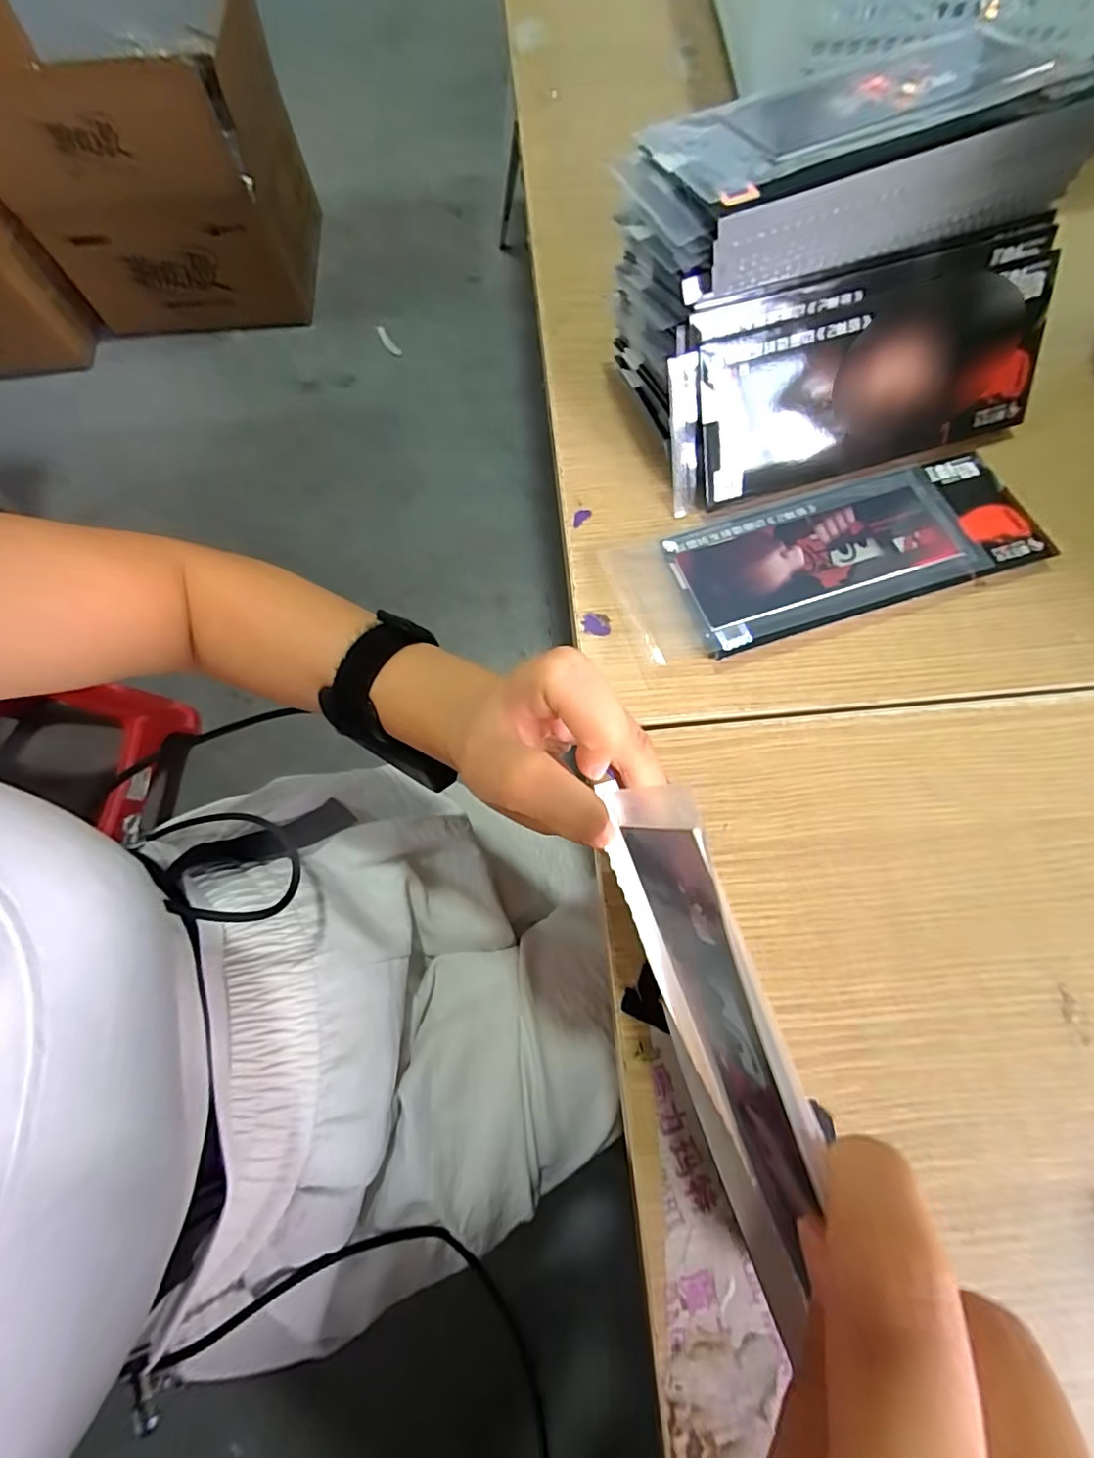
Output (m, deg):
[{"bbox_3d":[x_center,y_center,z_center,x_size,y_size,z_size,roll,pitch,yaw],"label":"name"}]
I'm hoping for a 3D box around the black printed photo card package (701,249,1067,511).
[{"bbox_3d":[0.169,-0.176,0.290,0.186,0.075,0.009,-17,34,-4],"label":"black printed photo card package"}]

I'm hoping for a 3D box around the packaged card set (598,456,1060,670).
[{"bbox_3d":[0.147,-0.091,0.294,0.214,0.012,0.074,-17,74,-5],"label":"packaged card set"}]

